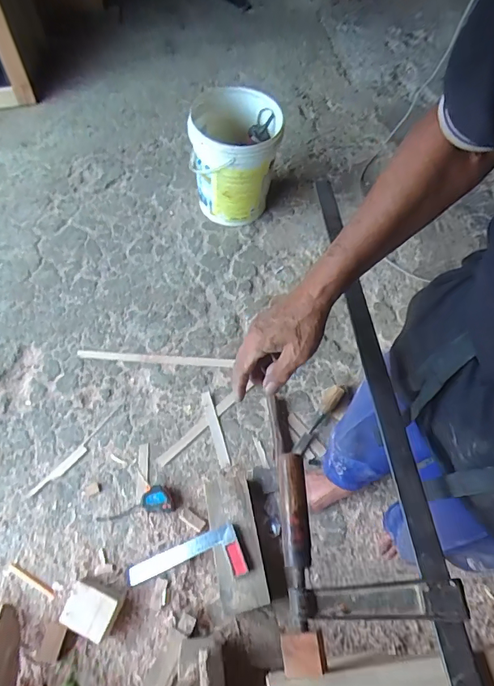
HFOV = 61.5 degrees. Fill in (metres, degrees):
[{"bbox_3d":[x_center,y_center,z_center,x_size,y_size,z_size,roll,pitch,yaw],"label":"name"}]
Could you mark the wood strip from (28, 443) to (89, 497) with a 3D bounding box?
[{"bbox_3d":[-0.544,0.371,1.200,0.031,0.008,0.190,40,72,15],"label":"wood strip"}]

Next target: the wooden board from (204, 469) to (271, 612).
[{"bbox_3d":[-0.038,0.508,1.088,0.119,0.061,0.330,-14,60,0],"label":"wooden board"}]

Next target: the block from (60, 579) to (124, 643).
[{"bbox_3d":[-0.375,0.641,1.004,0.125,0.067,0.099,18,67,7],"label":"block"}]

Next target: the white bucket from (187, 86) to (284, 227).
[{"bbox_3d":[-0.041,-0.647,1.486,0.286,0.383,0.286,0,66,0],"label":"white bucket"}]

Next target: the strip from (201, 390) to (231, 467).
[{"bbox_3d":[-0.097,0.255,1.248,0.035,0.004,0.229,-17,68,-8],"label":"strip"}]

